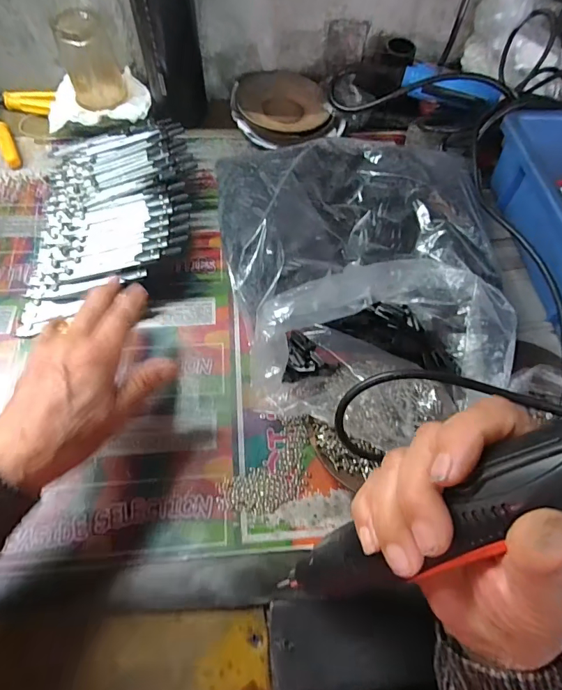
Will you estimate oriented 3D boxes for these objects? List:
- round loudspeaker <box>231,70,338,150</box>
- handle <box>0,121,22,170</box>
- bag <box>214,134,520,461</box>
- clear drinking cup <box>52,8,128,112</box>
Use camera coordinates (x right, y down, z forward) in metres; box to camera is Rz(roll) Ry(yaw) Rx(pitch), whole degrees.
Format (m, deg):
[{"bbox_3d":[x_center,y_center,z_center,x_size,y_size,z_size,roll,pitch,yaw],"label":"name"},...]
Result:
[{"bbox_3d":[0.000,-0.295,0.501,0.119,0.024,0.120,1,61,-2],"label":"round loudspeaker"},{"bbox_3d":[-0.316,-0.233,0.470,0.014,0.018,0.069,-22,64,-14],"label":"handle"},{"bbox_3d":[0.077,-0.081,0.368,0.244,0.076,0.287,-11,62,-9],"label":"bag"},{"bbox_3d":[-0.215,-0.324,0.458,0.060,0.079,0.057,-16,63,-11],"label":"clear drinking cup"}]

